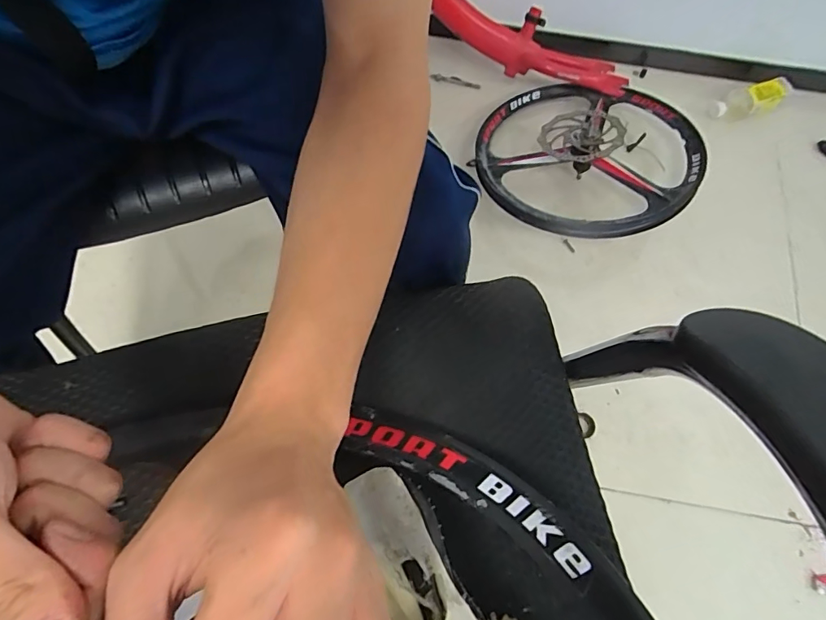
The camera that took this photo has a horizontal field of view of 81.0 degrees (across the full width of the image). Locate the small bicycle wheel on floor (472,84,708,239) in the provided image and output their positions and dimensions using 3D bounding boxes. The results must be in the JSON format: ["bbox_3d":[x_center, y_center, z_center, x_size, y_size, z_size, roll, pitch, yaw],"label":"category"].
[{"bbox_3d":[0.315,-0.301,0.919,0.394,0.136,0.376,1,69,-2],"label":"small bicycle wheel on floor"}]

